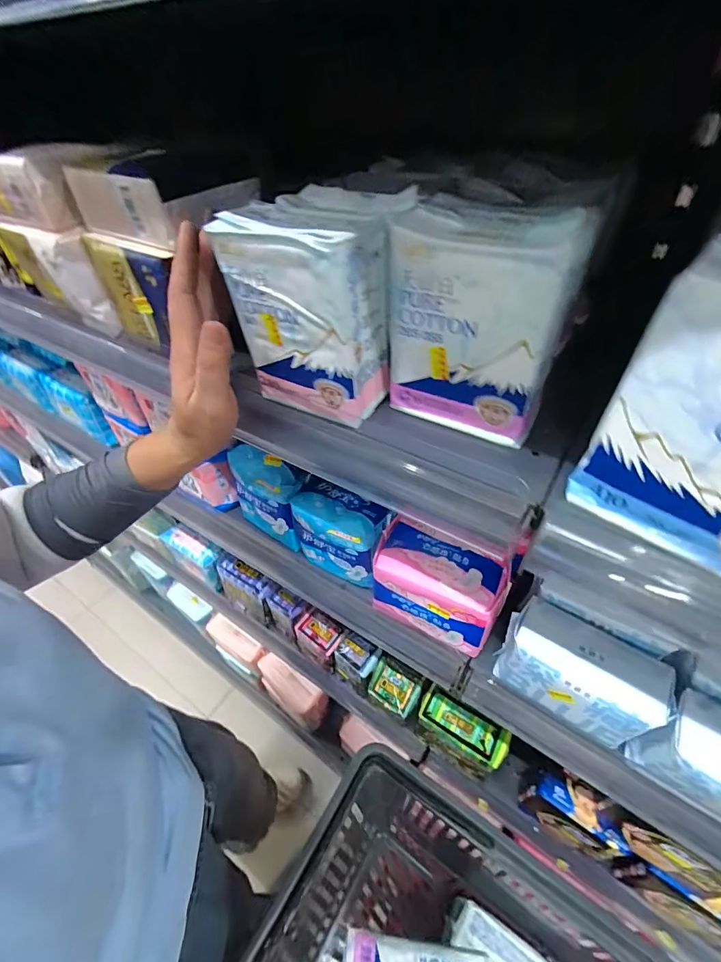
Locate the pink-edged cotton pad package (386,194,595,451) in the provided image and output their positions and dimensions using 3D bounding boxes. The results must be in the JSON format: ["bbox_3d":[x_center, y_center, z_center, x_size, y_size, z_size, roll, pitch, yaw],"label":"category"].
[{"bbox_3d":[0.071,-0.095,0.254,0.102,0.123,0.049,25,52,24],"label":"pink-edged cotton pad package"}]

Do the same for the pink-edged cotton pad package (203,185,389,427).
[{"bbox_3d":[-0.034,-0.113,0.265,0.093,0.133,0.056,21,50,21],"label":"pink-edged cotton pad package"}]

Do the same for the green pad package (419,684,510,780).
[{"bbox_3d":[0.144,0.375,0.593,0.122,0.084,0.054,23,51,22],"label":"green pad package"}]

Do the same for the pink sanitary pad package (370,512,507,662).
[{"bbox_3d":[0.077,0.106,0.409,0.126,0.086,0.068,23,51,22],"label":"pink sanitary pad package"}]

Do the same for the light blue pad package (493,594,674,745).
[{"bbox_3d":[0.182,0.164,0.348,0.114,0.079,0.056,24,51,23],"label":"light blue pad package"}]

